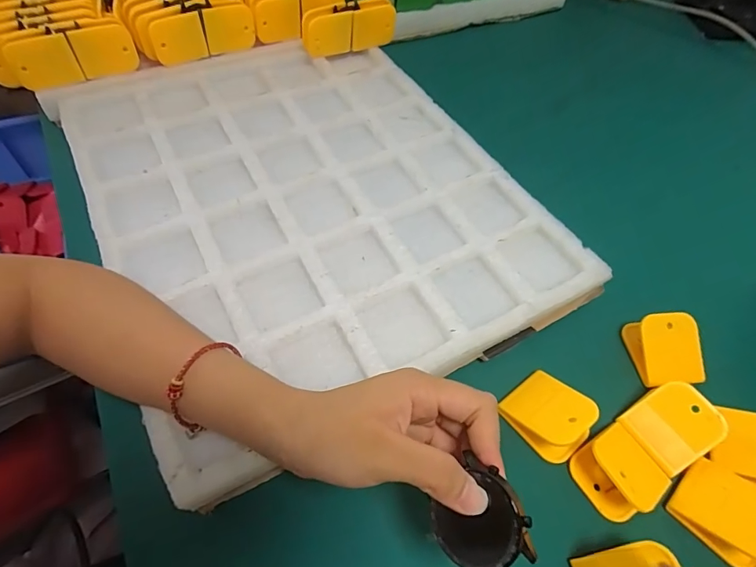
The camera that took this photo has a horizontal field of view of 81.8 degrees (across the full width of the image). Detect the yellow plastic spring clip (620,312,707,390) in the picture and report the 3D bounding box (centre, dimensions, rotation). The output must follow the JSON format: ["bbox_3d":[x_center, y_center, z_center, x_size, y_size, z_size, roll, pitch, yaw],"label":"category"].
[{"bbox_3d":[0.228,0.050,0.343,0.043,0.031,0.052,-2,55,-6],"label":"yellow plastic spring clip"}]

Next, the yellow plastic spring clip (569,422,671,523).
[{"bbox_3d":[0.162,0.124,0.288,0.051,0.028,0.047,-24,60,-20],"label":"yellow plastic spring clip"}]

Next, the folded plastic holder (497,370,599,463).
[{"bbox_3d":[0.121,0.092,0.307,0.047,0.027,0.056,-31,62,-23],"label":"folded plastic holder"}]

